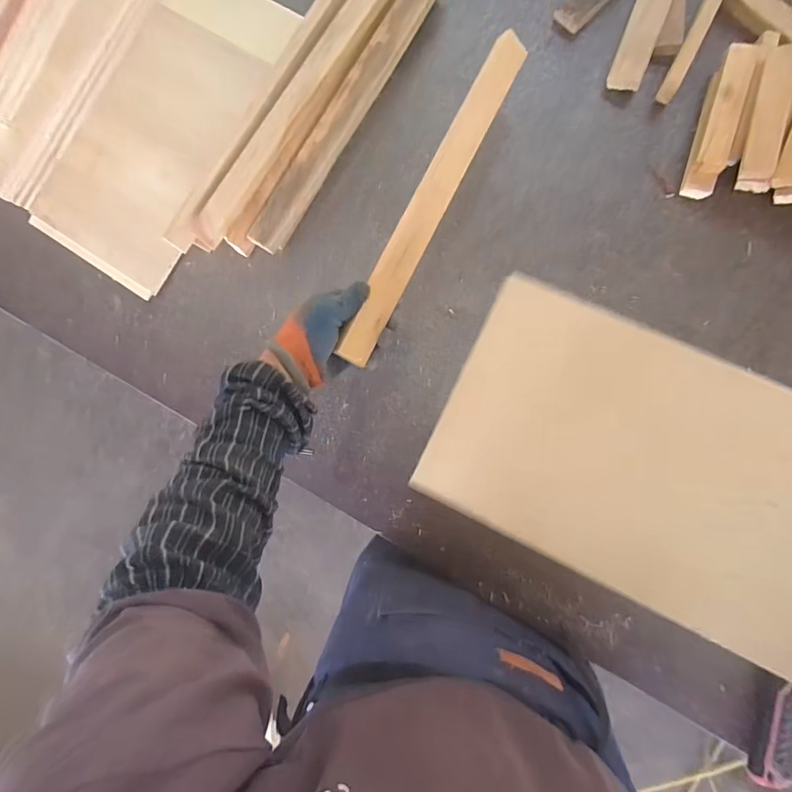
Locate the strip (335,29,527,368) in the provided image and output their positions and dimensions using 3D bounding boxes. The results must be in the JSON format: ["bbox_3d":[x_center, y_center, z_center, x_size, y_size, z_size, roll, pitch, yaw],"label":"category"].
[{"bbox_3d":[0.043,-0.233,0.510,0.041,0.011,0.427,28,85,-10],"label":"strip"}]

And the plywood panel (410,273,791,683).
[{"bbox_3d":[0.252,0.077,0.399,0.420,0.017,0.226,26,101,9],"label":"plywood panel"}]

